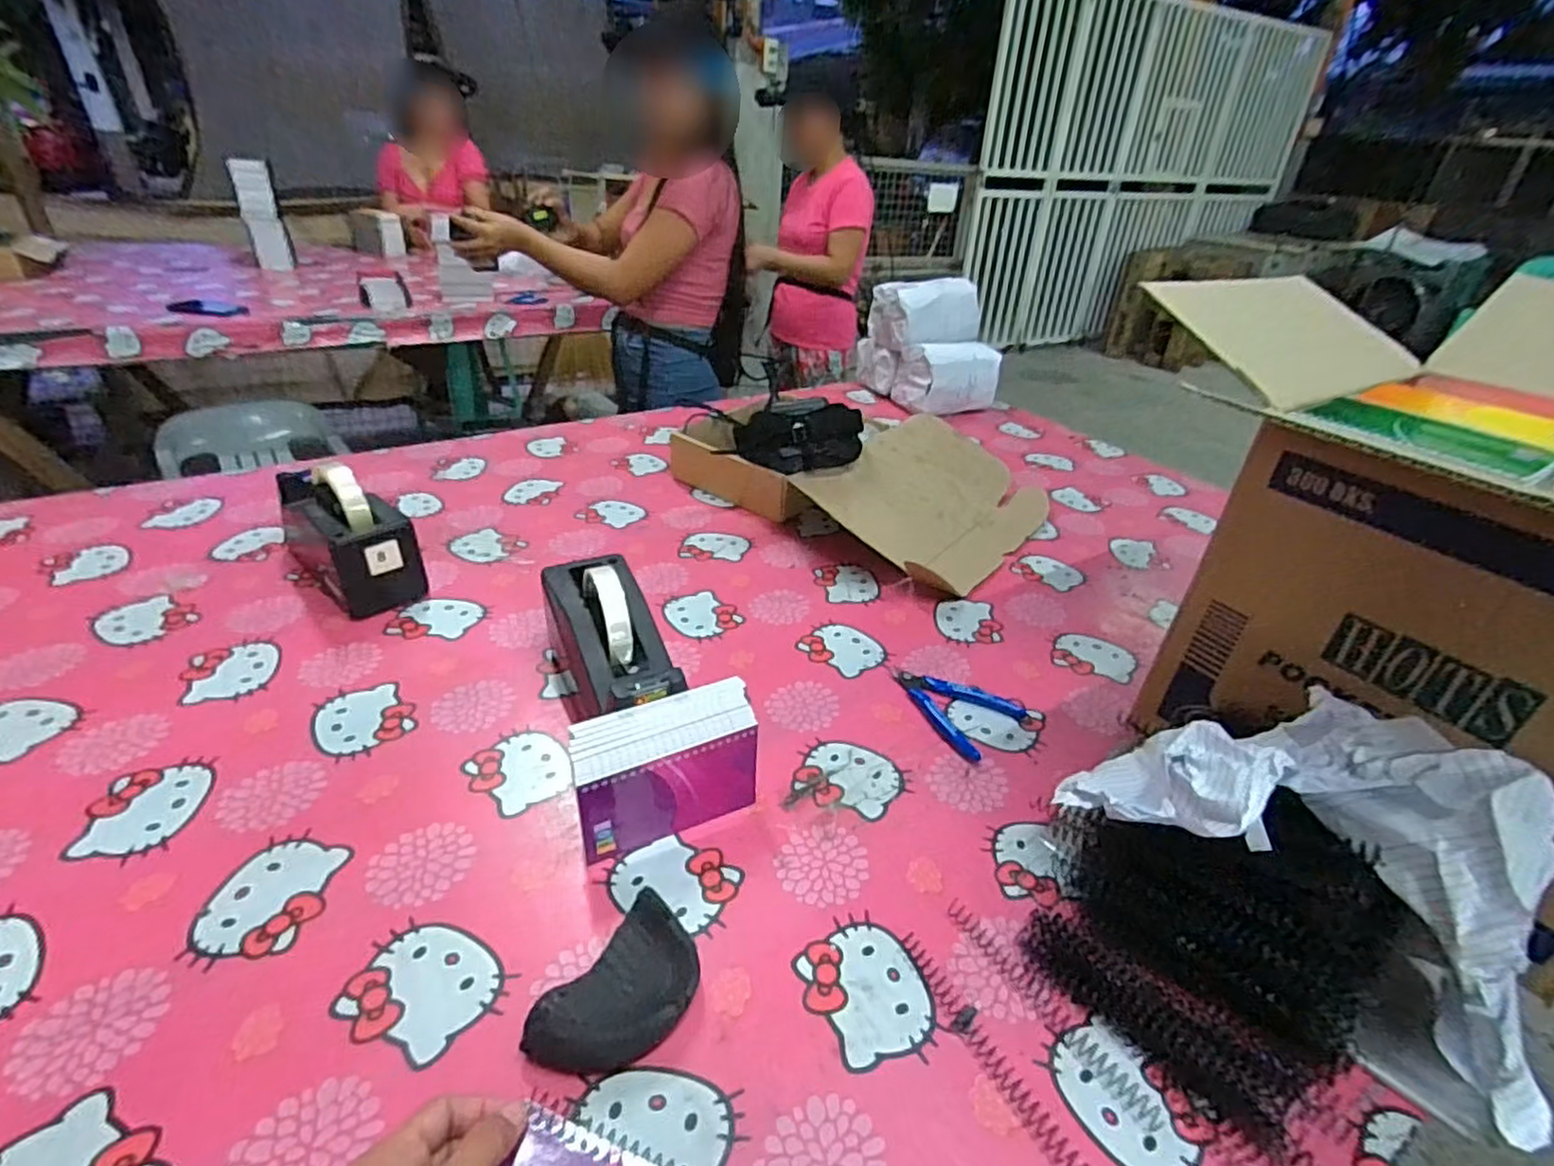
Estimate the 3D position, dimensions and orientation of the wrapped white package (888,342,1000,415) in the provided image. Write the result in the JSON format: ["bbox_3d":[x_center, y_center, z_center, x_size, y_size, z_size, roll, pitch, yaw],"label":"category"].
[{"bbox_3d":[0.334,-0.401,1.335,0.181,0.111,0.113,-11,37,-21],"label":"wrapped white package"}]

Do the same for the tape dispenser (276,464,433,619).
[{"bbox_3d":[-0.463,-0.060,0.737,0.209,0.119,0.080,29,41,31],"label":"tape dispenser"}]

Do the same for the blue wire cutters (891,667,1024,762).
[{"bbox_3d":[0.175,0.111,0.639,0.089,0.012,0.117,-11,37,-21],"label":"blue wire cutters"}]

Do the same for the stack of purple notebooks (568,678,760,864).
[{"bbox_3d":[-0.080,0.136,0.511,0.135,0.083,0.073,-9,37,-19],"label":"stack of purple notebooks"}]

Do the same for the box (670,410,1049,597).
[{"bbox_3d":[0.117,-0.158,0.985,0.474,0.067,0.343,26,40,28],"label":"box"}]

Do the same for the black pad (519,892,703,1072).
[{"bbox_3d":[-0.089,0.242,0.409,0.065,0.021,0.102,27,40,28],"label":"black pad"}]

